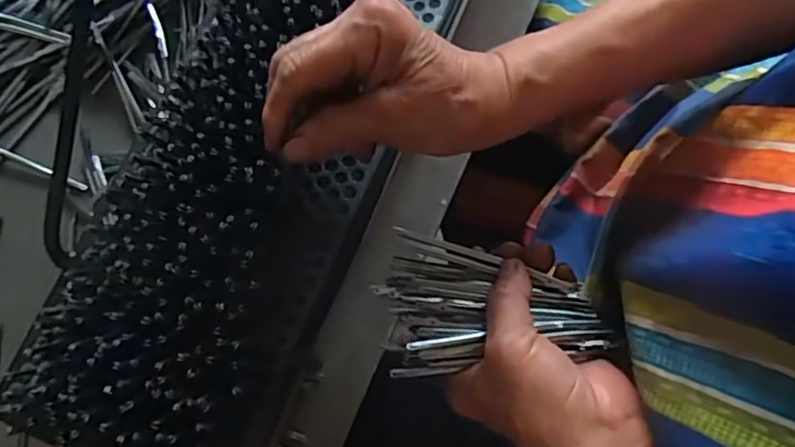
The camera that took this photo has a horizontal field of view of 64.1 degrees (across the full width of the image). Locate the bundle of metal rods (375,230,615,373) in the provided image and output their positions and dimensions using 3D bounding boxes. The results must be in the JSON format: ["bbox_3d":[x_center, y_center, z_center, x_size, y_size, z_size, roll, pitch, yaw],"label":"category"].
[{"bbox_3d":[0.048,0.053,0.337,0.121,0.027,0.074,19,76,3],"label":"bundle of metal rods"}]

